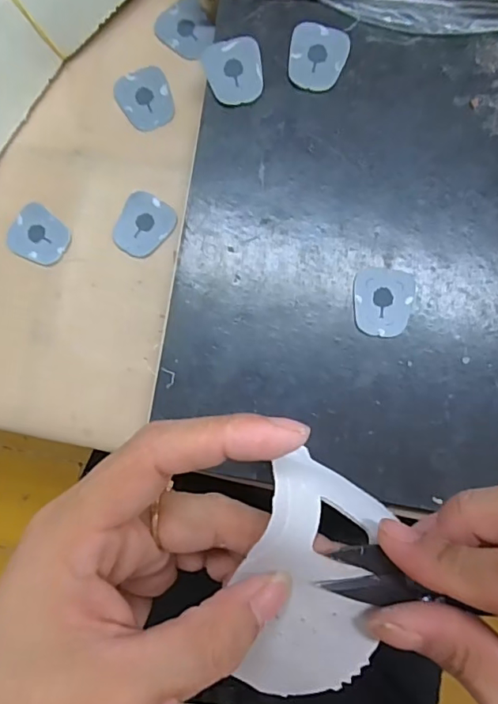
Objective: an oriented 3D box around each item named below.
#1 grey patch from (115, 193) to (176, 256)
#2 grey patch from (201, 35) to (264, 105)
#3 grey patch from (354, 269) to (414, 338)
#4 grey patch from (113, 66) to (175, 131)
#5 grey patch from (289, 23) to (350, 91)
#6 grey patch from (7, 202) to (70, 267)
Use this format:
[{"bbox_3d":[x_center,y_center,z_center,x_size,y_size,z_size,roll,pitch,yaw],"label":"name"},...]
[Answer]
[{"bbox_3d":[-0.066,-0.079,0.314,0.032,0.004,0.038,29,87,3],"label":"grey patch"},{"bbox_3d":[-0.009,-0.166,0.294,0.033,0.004,0.039,-9,86,1],"label":"grey patch"},{"bbox_3d":[0.077,-0.029,0.286,0.033,0.004,0.038,5,86,4],"label":"grey patch"},{"bbox_3d":[-0.065,-0.162,0.319,0.033,0.004,0.037,-28,86,-1],"label":"grey patch"},{"bbox_3d":[0.041,-0.173,0.293,0.033,0.004,0.037,8,87,2],"label":"grey patch"},{"bbox_3d":[-0.131,-0.072,0.313,0.037,0.004,0.032,32,88,3],"label":"grey patch"}]

